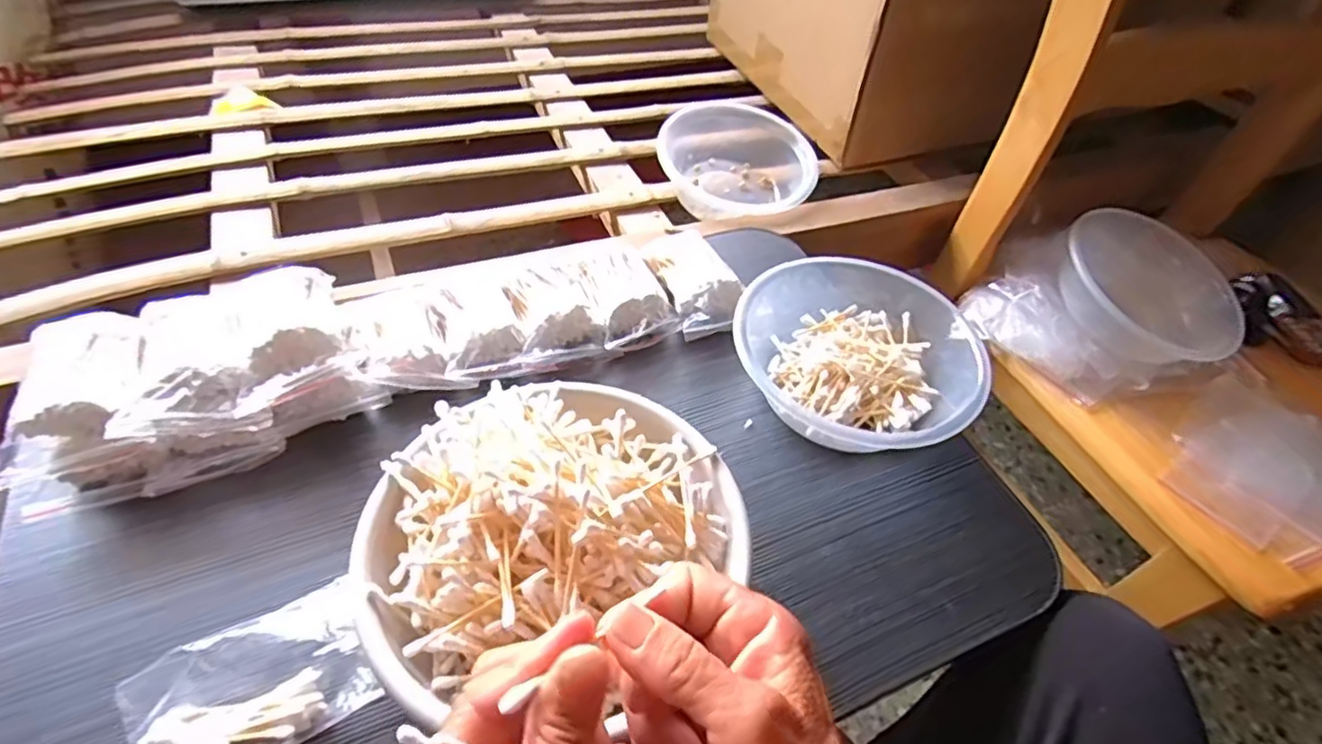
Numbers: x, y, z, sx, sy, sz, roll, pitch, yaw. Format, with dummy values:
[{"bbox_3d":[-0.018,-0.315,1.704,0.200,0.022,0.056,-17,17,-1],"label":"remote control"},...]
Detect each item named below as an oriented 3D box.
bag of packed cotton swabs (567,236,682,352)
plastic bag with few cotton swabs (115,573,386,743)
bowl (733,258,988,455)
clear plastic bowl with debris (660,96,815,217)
[{"bbox_3d":[-0.031,-0.059,0.515,0.063,0.047,0.101,-17,54,-20],"label":"bag of packed cotton swabs"},{"bbox_3d":[-0.200,0.155,0.317,0.103,0.024,0.065,-26,57,-25],"label":"plastic bag with few cotton swabs"},{"bbox_3d":[0.138,-0.016,0.469,0.172,0.054,0.152,17,50,8],"label":"bowl"},{"bbox_3d":[0.077,-0.225,0.707,0.162,0.075,0.135,-6,51,-11],"label":"clear plastic bowl with debris"}]

